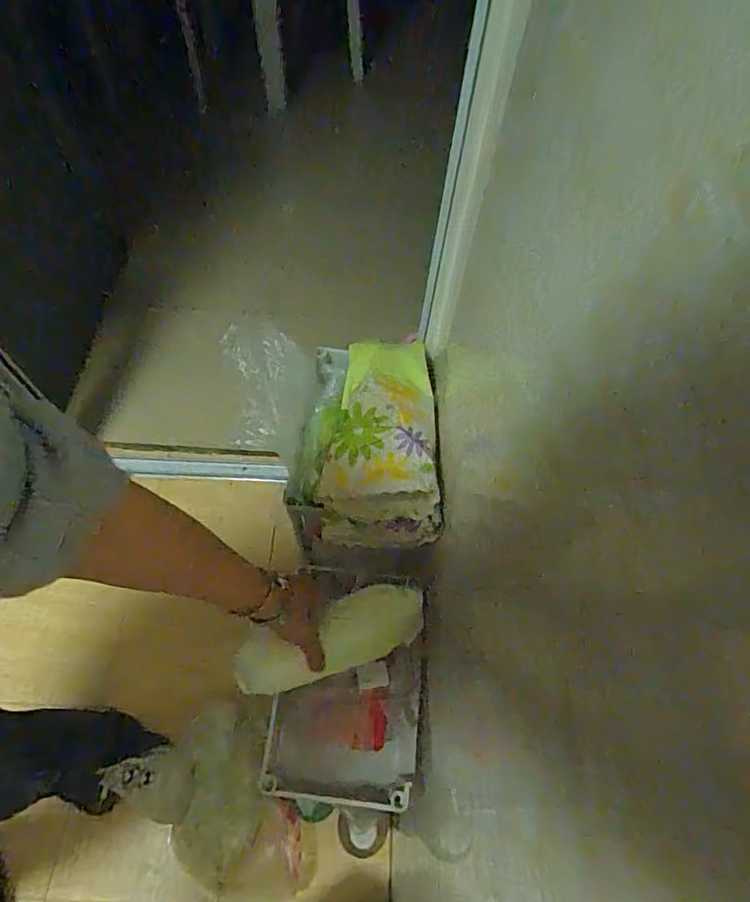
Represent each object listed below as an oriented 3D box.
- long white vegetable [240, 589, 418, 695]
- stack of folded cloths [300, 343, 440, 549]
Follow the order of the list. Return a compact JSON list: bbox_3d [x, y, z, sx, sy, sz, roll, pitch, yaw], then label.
[{"bbox_3d":[-0.050,0.213,0.582,0.216,0.055,0.070,-18,63,-10],"label":"long white vegetable"},{"bbox_3d":[-0.008,-0.020,0.684,0.167,0.085,0.276,0,61,-1],"label":"stack of folded cloths"}]

